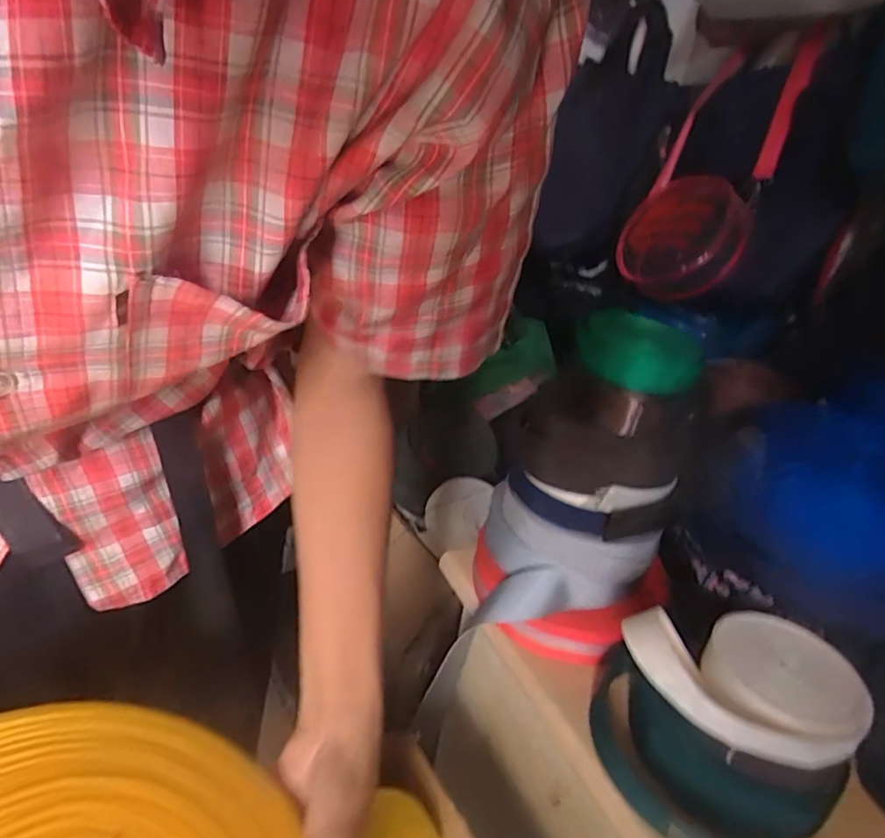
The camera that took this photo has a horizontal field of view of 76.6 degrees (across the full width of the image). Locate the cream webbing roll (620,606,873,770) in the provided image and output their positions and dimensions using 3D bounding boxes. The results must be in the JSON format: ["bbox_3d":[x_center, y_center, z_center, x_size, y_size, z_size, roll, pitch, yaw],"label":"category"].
[{"bbox_3d":[0.190,0.159,0.344,0.130,0.034,0.096,2,27,-12],"label":"cream webbing roll"}]

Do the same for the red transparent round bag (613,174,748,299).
[{"bbox_3d":[0.404,-0.308,0.958,0.074,0.216,0.208,3,54,-29],"label":"red transparent round bag"}]

